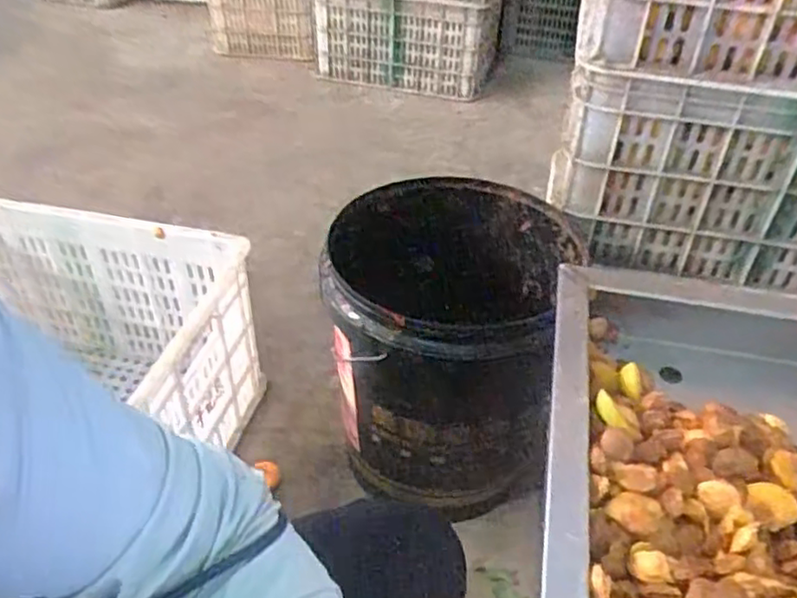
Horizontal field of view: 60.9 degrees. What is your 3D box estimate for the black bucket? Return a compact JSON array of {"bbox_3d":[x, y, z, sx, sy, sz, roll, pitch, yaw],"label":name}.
[{"bbox_3d":[0.062,0.062,0.886,0.285,0.327,0.279,7,41,6],"label":"black bucket"}]

